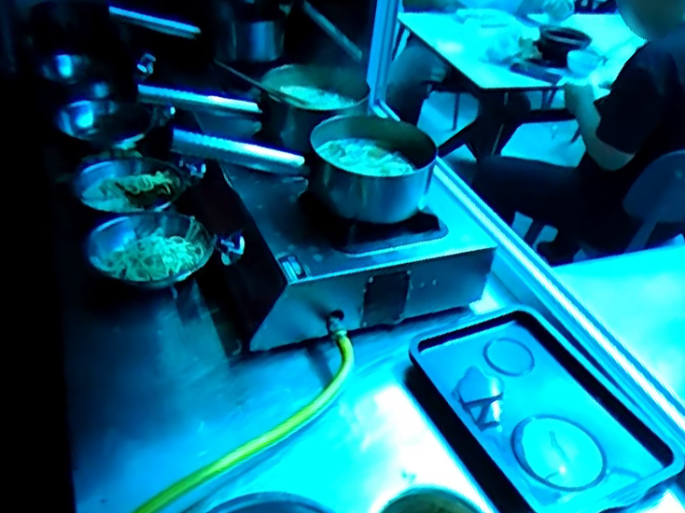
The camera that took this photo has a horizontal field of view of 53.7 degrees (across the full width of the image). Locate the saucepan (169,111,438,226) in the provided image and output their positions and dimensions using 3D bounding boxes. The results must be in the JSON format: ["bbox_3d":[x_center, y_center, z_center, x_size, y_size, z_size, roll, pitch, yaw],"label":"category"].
[{"bbox_3d":[-0.054,-0.157,1.023,0.377,0.120,0.192,10,46,-12],"label":"saucepan"}]

